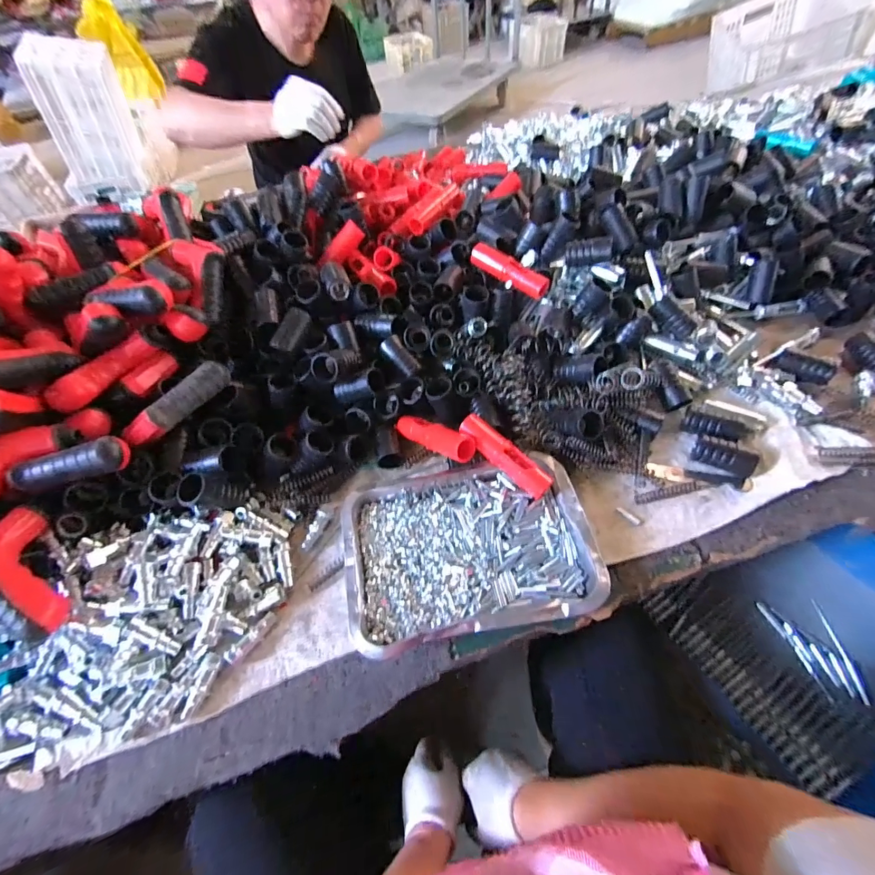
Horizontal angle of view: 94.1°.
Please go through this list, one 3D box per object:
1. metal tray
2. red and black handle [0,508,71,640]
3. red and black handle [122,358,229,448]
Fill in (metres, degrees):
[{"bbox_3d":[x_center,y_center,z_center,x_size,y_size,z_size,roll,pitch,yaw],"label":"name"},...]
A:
[{"bbox_3d":[0.030,0.110,0.439,0.252,0.034,0.191,-11,55,-2],"label":"metal tray"},{"bbox_3d":[-0.394,0.130,0.381,0.058,0.053,0.131,-36,71,-19],"label":"red and black handle"},{"bbox_3d":[-0.299,-0.042,0.473,0.024,0.029,0.135,22,60,20],"label":"red and black handle"}]

